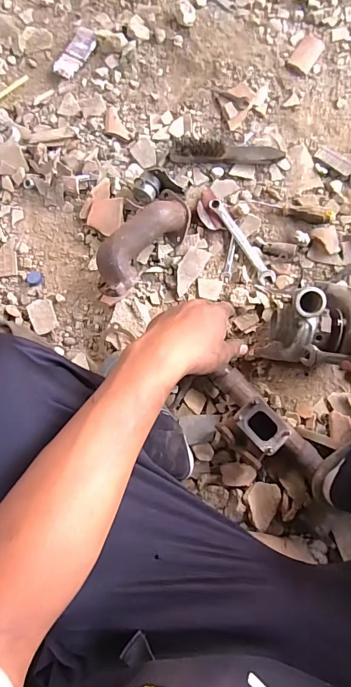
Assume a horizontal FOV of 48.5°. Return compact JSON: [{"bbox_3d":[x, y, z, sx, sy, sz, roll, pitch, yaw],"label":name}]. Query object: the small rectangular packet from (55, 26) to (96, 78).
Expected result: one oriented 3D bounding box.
[{"bbox_3d":[-0.233,-0.678,0.912,0.073,0.017,0.119,38,92,10],"label":"small rectangular packet"}]

